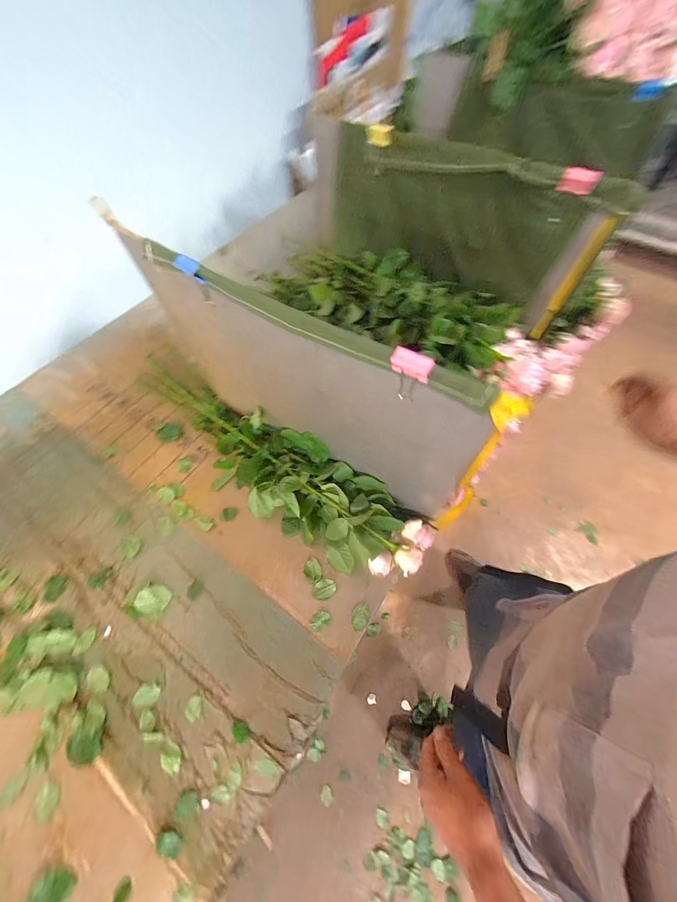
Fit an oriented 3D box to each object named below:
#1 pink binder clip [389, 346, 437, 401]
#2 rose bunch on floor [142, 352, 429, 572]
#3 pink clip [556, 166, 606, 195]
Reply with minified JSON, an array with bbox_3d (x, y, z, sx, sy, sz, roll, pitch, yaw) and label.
[{"bbox_3d":[0.059,-0.065,0.273,0.034,0.037,0.019,17,62,11],"label":"pink binder clip"},{"bbox_3d":[-0.171,-0.002,0.636,0.727,0.118,0.177,30,66,15],"label":"rose bunch on floor"},{"bbox_3d":[0.310,-0.348,0.415,0.042,0.027,0.009,20,63,12],"label":"pink clip"}]

